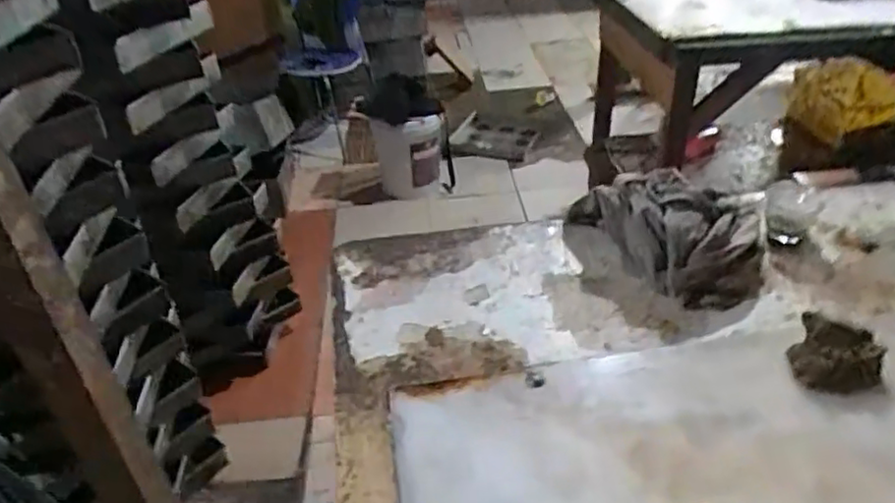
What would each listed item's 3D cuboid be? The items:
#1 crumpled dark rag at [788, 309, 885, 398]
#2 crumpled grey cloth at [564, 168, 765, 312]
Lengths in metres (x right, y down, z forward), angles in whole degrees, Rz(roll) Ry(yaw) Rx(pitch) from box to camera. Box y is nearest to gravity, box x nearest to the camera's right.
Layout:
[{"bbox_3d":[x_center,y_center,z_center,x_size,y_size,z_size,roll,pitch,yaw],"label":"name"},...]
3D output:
[{"bbox_3d":[0.442,0.118,0.747,0.095,0.050,0.080,22,43,32],"label":"crumpled dark rag"},{"bbox_3d":[0.302,-0.027,0.913,0.276,0.104,0.180,7,37,15],"label":"crumpled grey cloth"}]

